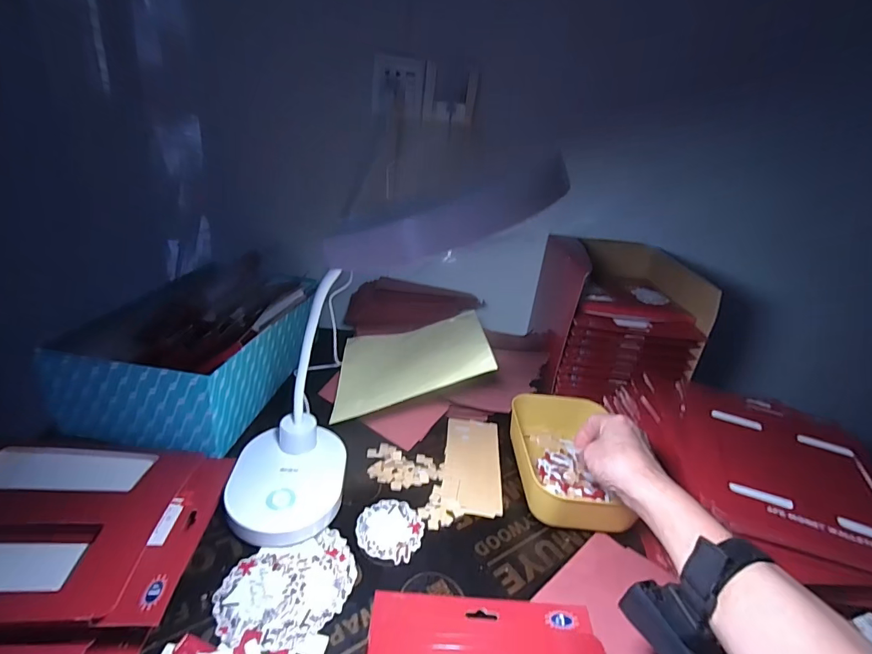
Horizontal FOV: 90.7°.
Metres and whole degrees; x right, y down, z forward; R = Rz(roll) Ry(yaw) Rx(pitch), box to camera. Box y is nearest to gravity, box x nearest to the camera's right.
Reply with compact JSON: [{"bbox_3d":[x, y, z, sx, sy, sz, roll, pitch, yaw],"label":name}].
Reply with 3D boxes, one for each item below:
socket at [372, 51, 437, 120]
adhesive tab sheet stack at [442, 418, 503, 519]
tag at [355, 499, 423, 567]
[{"bbox_3d":[-0.050,-0.378,0.679,0.096,0.082,0.007,4,25,-7],"label":"socket"},{"bbox_3d":[0.047,0.171,0.550,0.070,0.004,0.159,8,25,2],"label":"adhesive tab sheet stack"},{"bbox_3d":[-0.048,0.211,0.453,0.068,0.004,0.069,6,25,-3],"label":"tag"}]

